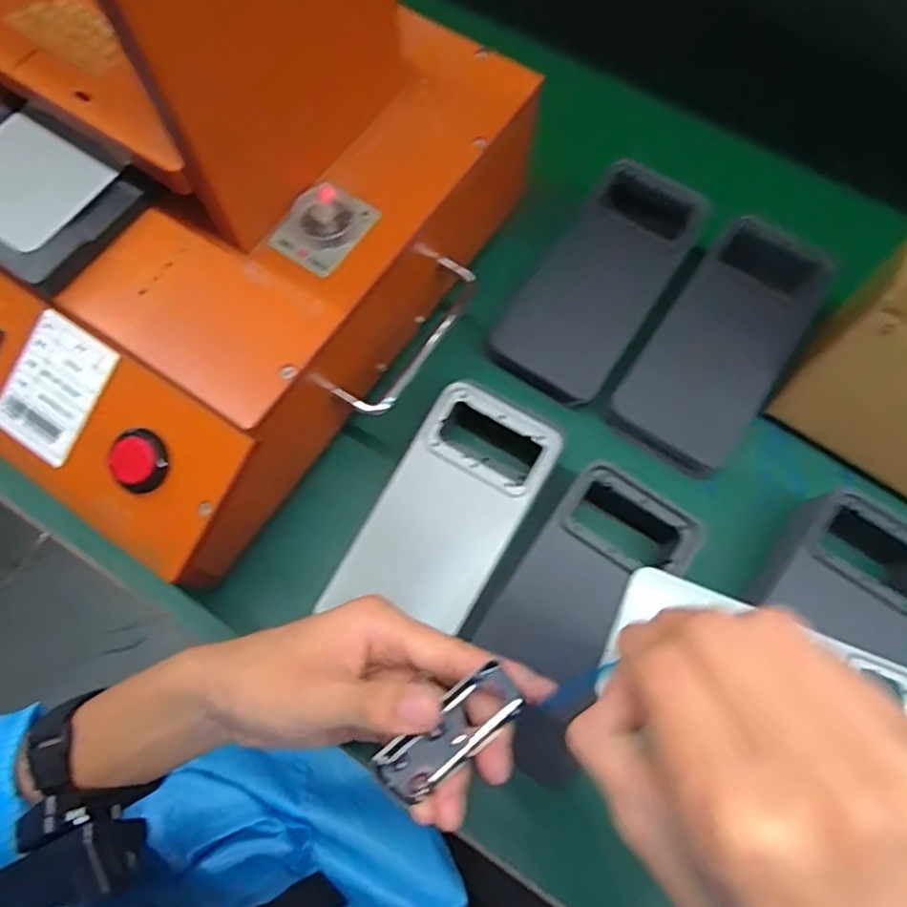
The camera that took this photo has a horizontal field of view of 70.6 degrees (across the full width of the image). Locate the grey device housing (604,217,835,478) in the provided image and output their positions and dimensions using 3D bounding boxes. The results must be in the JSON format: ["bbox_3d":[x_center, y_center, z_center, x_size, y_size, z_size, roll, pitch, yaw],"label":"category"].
[{"bbox_3d":[0.169,-0.071,0.395,0.077,0.031,0.157,34,75,11],"label":"grey device housing"}]

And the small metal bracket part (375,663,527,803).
[{"bbox_3d":[-0.001,0.110,0.253,0.061,0.031,0.005,-37,37,-13],"label":"small metal bracket part"}]

